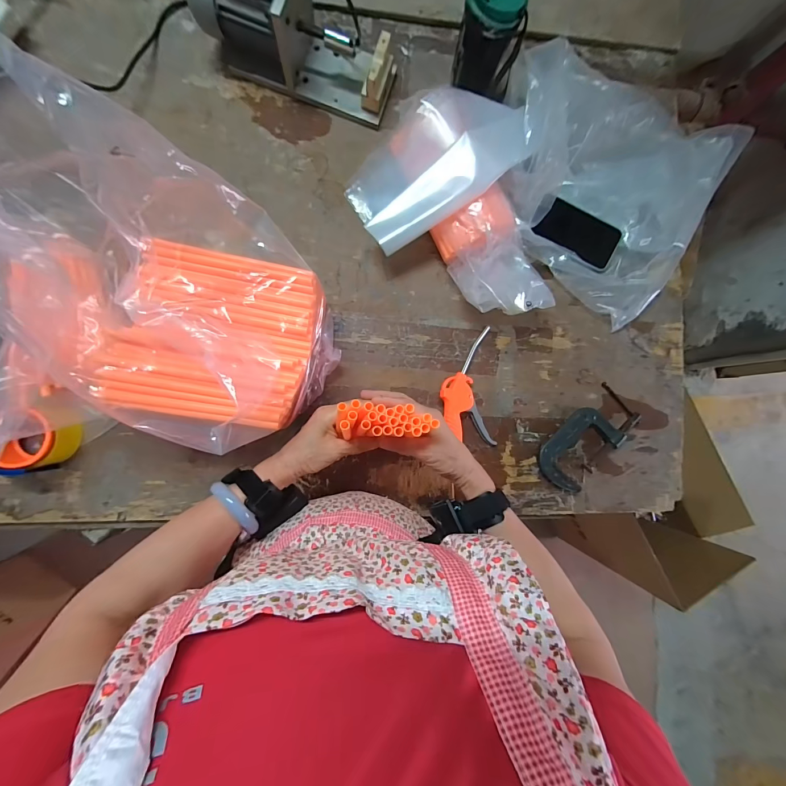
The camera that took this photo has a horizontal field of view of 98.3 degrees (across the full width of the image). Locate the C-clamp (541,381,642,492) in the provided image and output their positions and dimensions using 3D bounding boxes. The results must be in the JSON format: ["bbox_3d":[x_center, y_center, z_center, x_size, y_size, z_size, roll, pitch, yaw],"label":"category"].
[{"bbox_3d":[0.331,0.078,0.571,0.193,0.028,0.092,-44,93,-6],"label":"C-clamp"}]

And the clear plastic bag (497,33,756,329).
[{"bbox_3d":[0.370,-0.385,0.555,0.422,0.109,0.377,43,85,-4],"label":"clear plastic bag"}]

